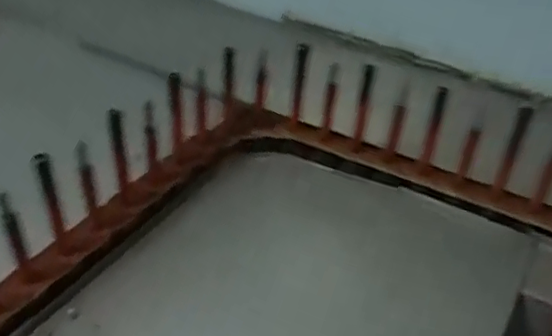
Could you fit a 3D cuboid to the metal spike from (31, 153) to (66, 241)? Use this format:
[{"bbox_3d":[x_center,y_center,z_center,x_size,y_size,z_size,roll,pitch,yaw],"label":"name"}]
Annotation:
[{"bbox_3d":[-0.245,0.032,0.663,0.016,0.114,0.017,-16,40,-18],"label":"metal spike"}]

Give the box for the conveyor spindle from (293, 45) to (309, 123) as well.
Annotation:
[{"bbox_3d":[0.034,-0.123,0.888,0.015,0.177,0.016,-3,61,-4],"label":"conveyor spindle"}]

